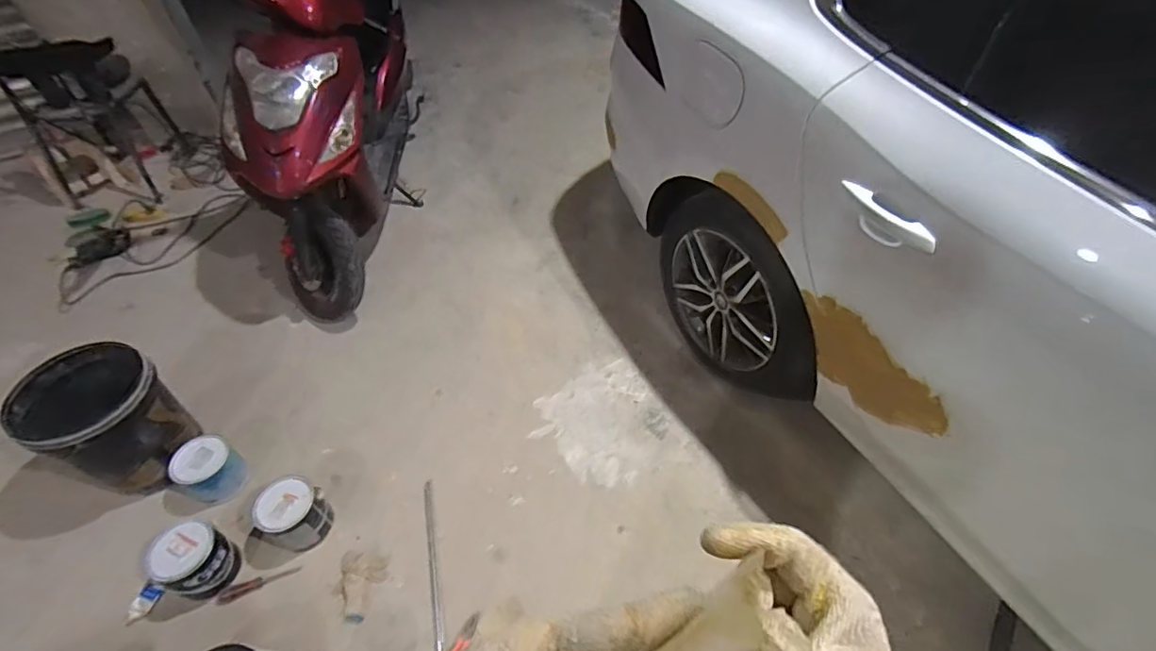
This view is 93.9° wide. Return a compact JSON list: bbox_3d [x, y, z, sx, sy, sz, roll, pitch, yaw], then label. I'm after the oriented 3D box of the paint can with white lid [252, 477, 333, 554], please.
[{"bbox_3d":[-0.771,0.516,1.478,0.165,0.176,0.155,0,52,-1],"label":"paint can with white lid"}]

